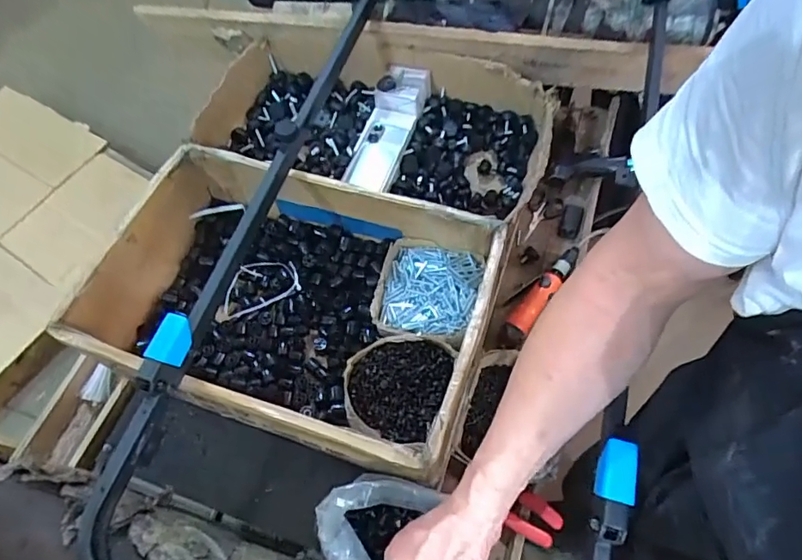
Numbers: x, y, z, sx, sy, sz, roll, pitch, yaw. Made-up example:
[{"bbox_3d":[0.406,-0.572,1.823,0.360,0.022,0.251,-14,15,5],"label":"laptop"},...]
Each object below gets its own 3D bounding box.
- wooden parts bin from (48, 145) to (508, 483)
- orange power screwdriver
[{"bbox_3d":[-0.148,0.032,0.737,0.526,0.164,0.350,16,64,12],"label":"wooden parts bin"},{"bbox_3d":[0.230,0.027,0.843,0.045,0.039,0.197,34,69,19],"label":"orange power screwdriver"}]

